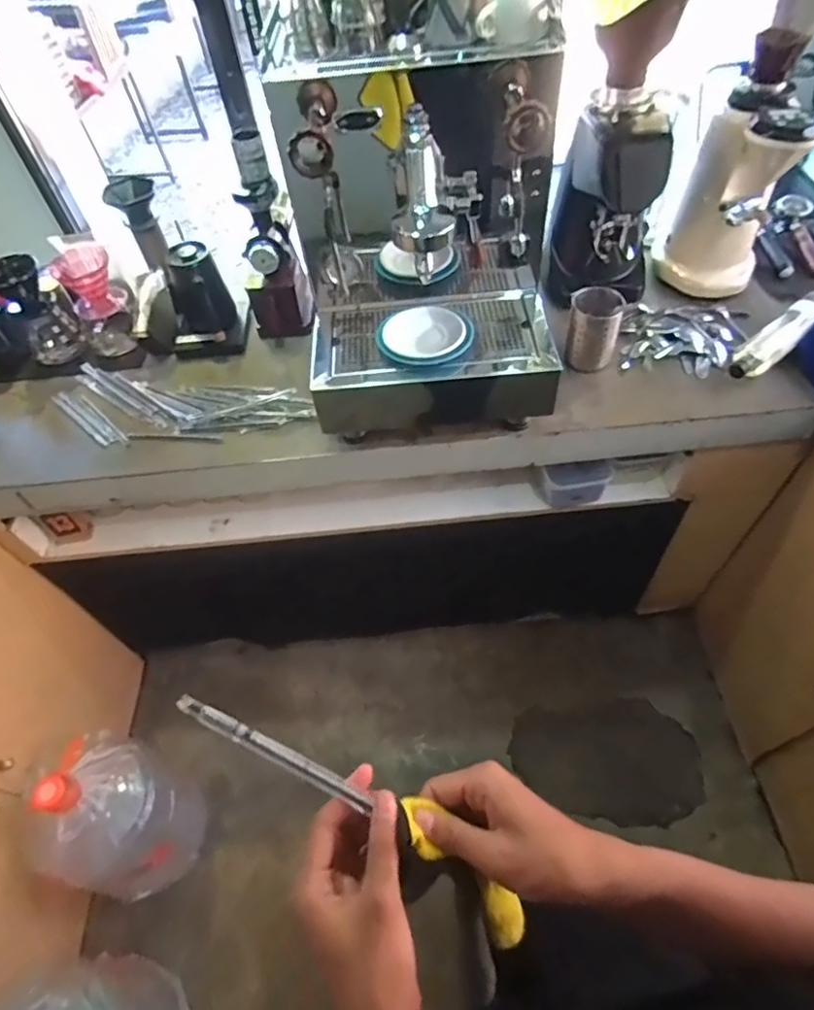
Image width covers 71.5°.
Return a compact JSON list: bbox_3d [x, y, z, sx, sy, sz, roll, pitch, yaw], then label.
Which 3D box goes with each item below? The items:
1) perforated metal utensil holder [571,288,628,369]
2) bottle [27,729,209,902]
[{"bbox_3d":[0.354,-0.329,1.081,0.094,0.145,0.094,12,56,14],"label":"perforated metal utensil holder"},{"bbox_3d":[-0.660,0.705,1.279,0.262,0.473,0.281,-2,54,3],"label":"bottle"}]

